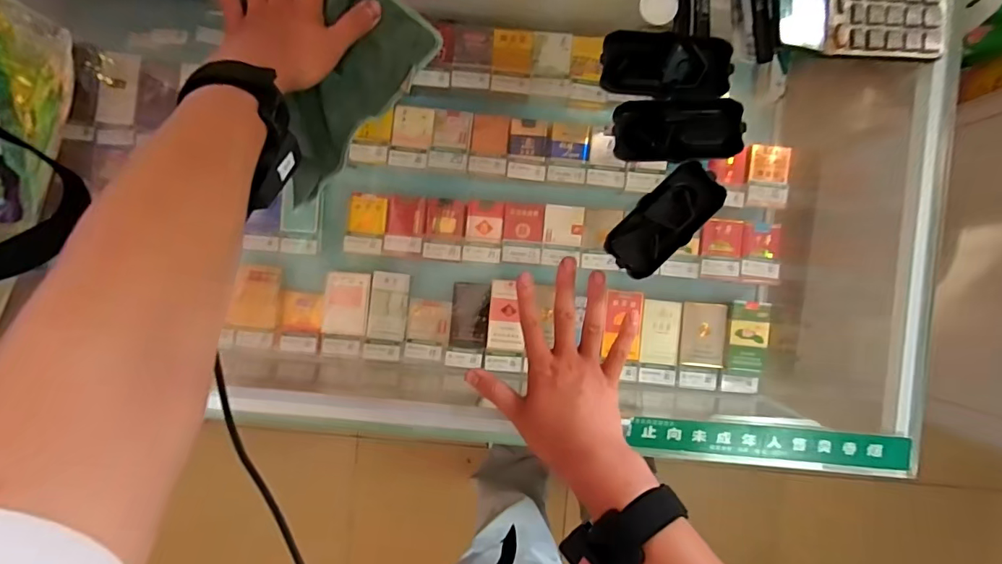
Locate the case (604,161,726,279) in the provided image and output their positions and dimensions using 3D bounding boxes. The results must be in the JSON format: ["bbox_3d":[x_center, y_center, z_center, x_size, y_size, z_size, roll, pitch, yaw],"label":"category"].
[{"bbox_3d":[0.143,-0.054,0.417,0.050,0.020,0.108,43,91,-1],"label":"case"}]

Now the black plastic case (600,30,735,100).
[{"bbox_3d":[0.142,-0.187,0.416,0.107,0.023,0.054,4,91,0],"label":"black plastic case"}]

